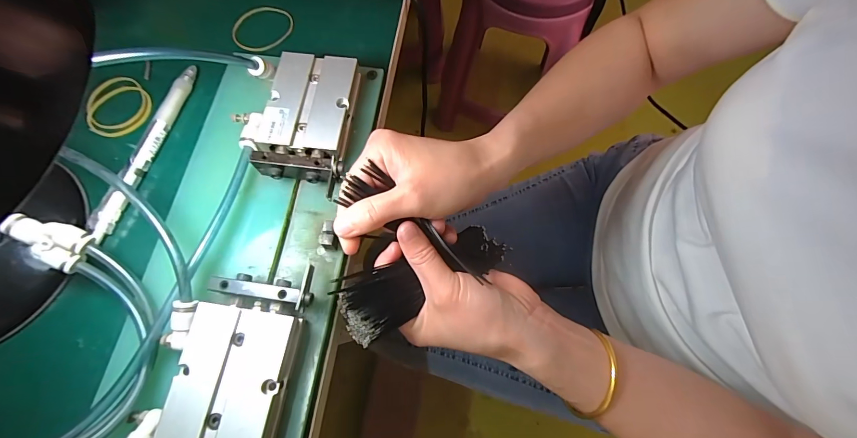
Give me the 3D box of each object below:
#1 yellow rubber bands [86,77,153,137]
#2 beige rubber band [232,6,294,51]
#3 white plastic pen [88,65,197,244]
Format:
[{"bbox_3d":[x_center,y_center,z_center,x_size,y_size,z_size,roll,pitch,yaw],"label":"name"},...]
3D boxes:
[{"bbox_3d":[-0.236,-0.084,0.279,0.046,0.007,0.047,1,71,-2],"label":"yellow rubber bands"},{"bbox_3d":[-0.139,-0.159,0.308,0.050,0.004,0.043,-34,75,-8],"label":"beige rubber band"},{"bbox_3d":[-0.200,-0.052,0.261,0.013,0.008,0.140,13,71,3],"label":"white plastic pen"}]

